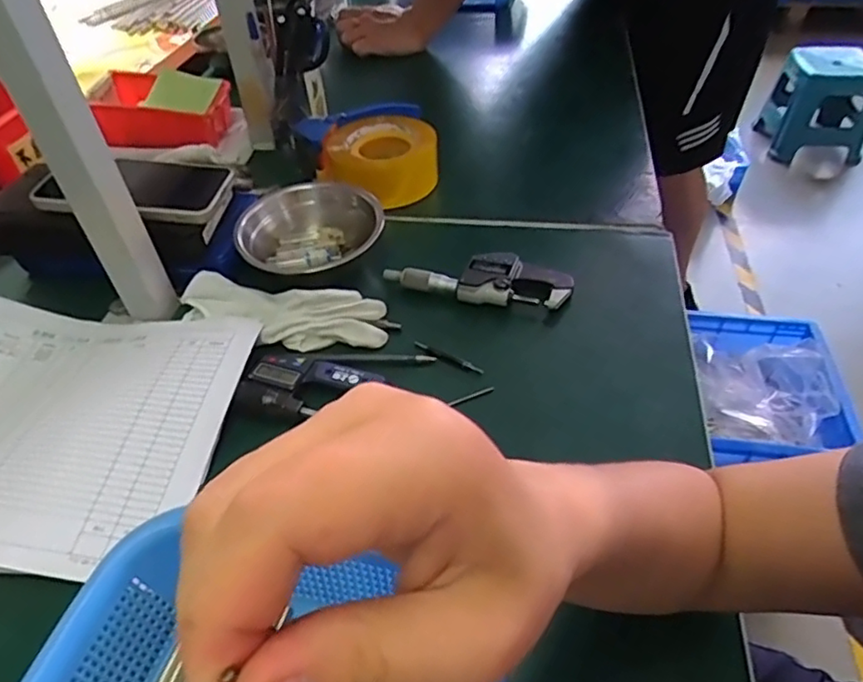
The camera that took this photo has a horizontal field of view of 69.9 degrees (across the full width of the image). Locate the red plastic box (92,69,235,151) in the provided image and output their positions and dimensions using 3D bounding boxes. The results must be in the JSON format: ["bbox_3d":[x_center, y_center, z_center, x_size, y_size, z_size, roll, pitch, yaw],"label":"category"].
[{"bbox_3d":[-0.314,-0.269,0.732,0.144,0.059,0.103,0,46,3],"label":"red plastic box"}]

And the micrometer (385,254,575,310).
[{"bbox_3d":[0.042,-0.054,0.546,0.160,0.024,0.048,6,47,9],"label":"micrometer"}]

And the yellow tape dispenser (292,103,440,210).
[{"bbox_3d":[-0.069,-0.201,0.669,0.151,0.063,0.097,1,46,4],"label":"yellow tape dispenser"}]

